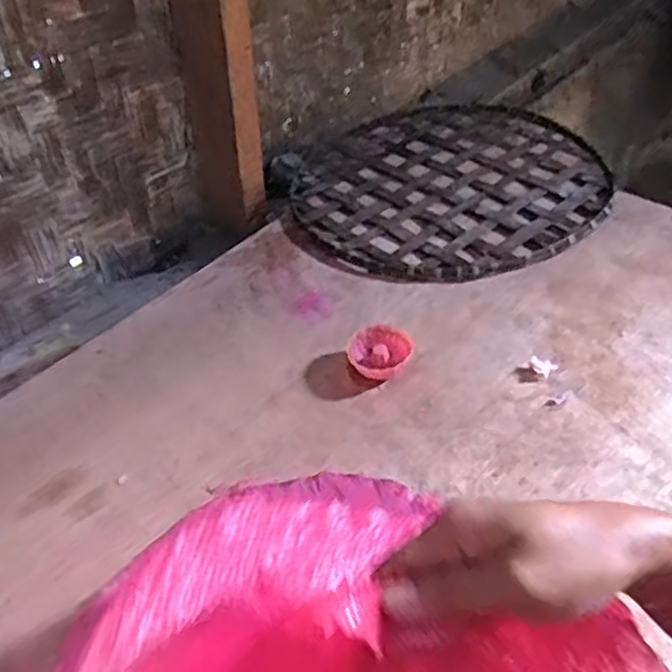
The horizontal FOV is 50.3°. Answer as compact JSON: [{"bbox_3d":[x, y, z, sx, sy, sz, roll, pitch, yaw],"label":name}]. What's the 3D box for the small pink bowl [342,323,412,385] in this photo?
[{"bbox_3d":[0.042,0.015,0.698,0.062,0.025,0.064,-3,44,3],"label":"small pink bowl"}]

